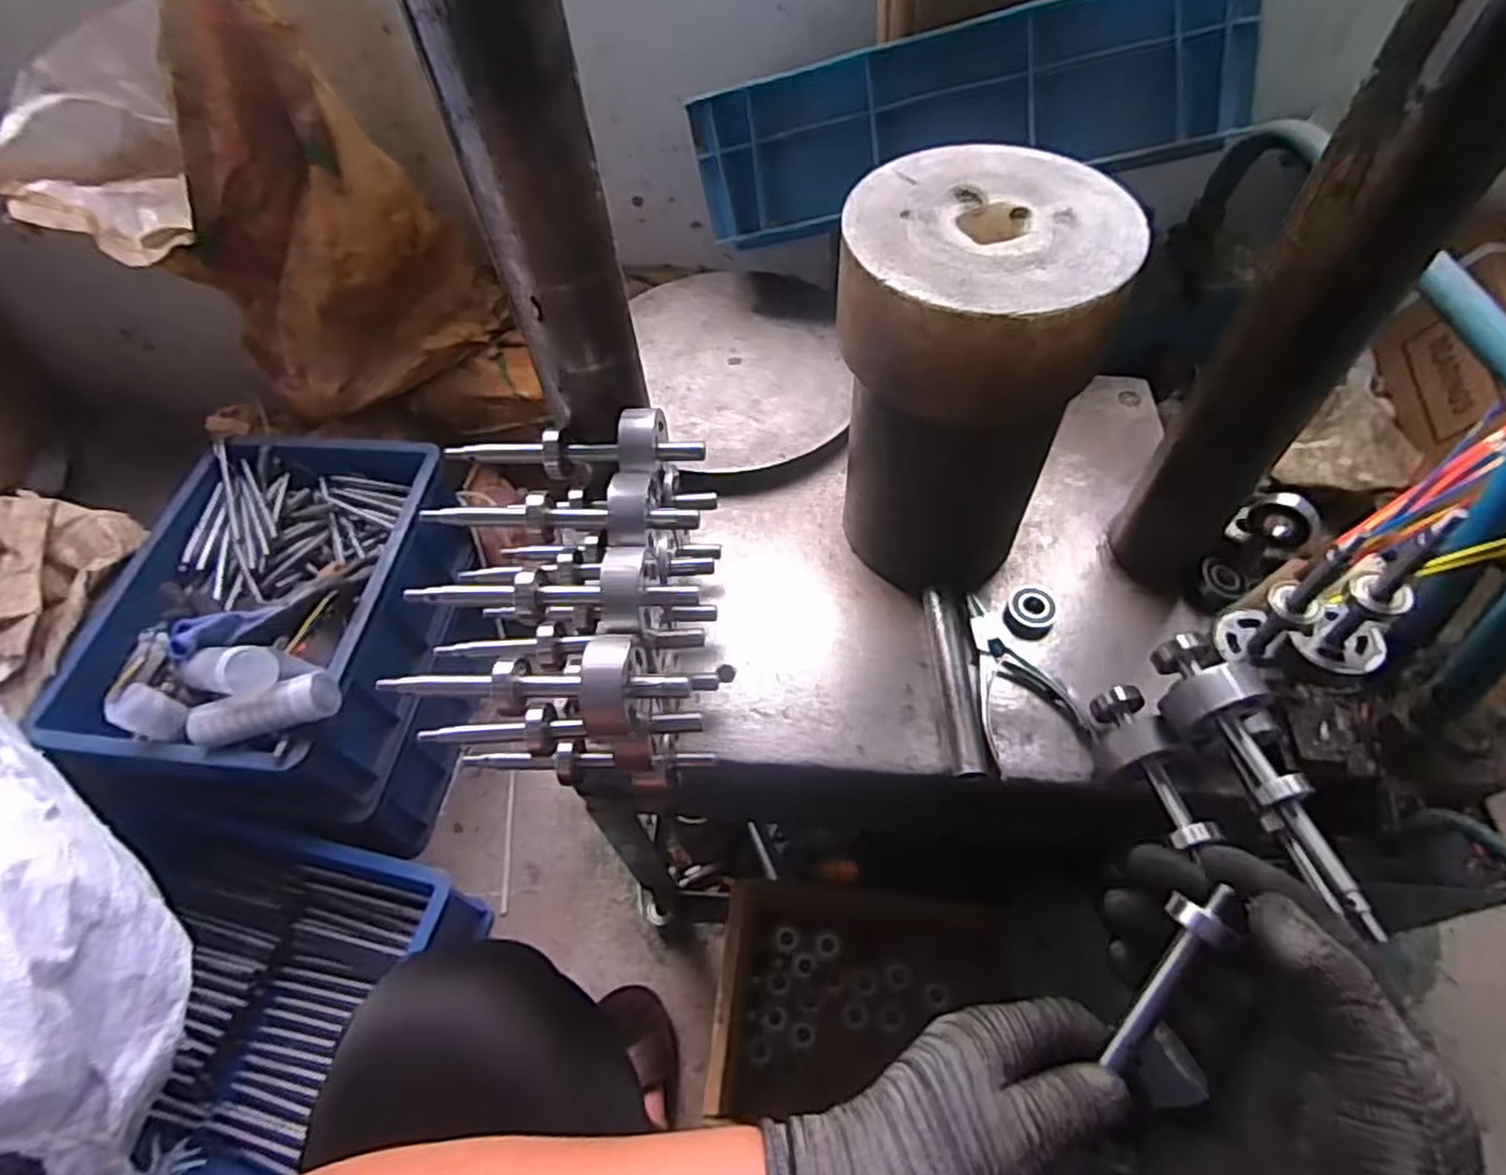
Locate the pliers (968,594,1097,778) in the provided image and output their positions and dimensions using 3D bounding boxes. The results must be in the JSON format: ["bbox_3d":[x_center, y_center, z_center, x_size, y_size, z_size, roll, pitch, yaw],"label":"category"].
[{"bbox_3d":[0.165,0.061,0.503,0.066,0.013,0.121,-17,57,-8],"label":"pliers"}]

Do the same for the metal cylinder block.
[{"bbox_3d":[0.125,-0.109,0.471,0.133,0.245,0.142,-3,56,2],"label":"metal cylinder block"}]

